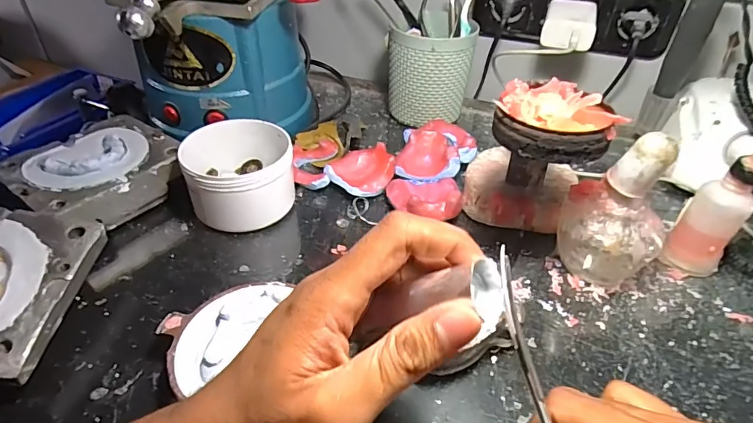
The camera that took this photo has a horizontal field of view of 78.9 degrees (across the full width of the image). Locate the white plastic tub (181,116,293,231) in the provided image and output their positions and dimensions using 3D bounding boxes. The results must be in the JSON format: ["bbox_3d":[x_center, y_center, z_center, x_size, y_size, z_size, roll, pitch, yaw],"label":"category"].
[{"bbox_3d":[-0.123,-0.038,0.415,0.091,0.061,0.108,-8,41,-13],"label":"white plastic tub"}]

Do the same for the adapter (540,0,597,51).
[{"bbox_3d":[0.211,-0.206,0.502,0.051,0.031,0.081,14,42,15],"label":"adapter"}]

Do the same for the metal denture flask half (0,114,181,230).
[{"bbox_3d":[-0.248,-0.036,0.409,0.110,0.037,0.125,25,44,25],"label":"metal denture flask half"}]

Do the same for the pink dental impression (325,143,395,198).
[{"bbox_3d":[-0.016,-0.039,0.449,0.065,0.025,0.062,4,39,1],"label":"pink dental impression"}]

